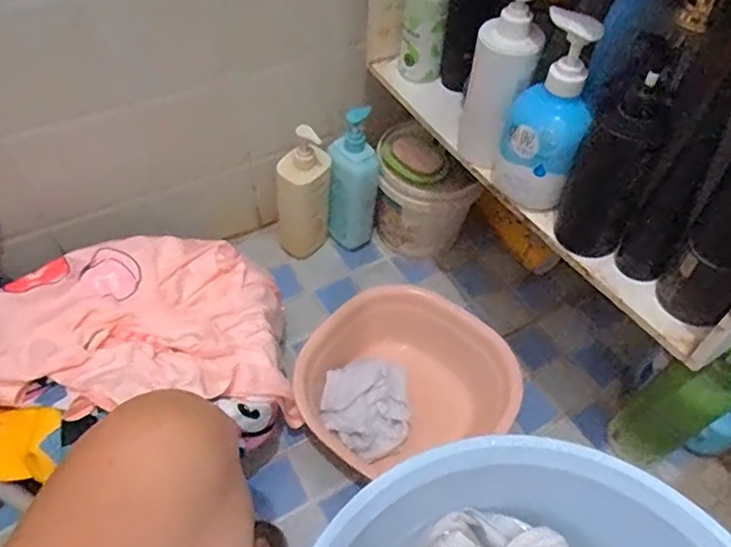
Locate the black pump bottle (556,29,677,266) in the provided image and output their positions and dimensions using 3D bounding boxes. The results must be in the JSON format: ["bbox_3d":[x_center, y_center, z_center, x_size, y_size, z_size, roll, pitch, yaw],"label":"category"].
[{"bbox_3d":[0.245,-0.110,0.554,0.066,0.203,0.064,22,52,14],"label":"black pump bottle"}]

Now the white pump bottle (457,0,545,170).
[{"bbox_3d":[0.141,-0.203,0.611,0.064,0.198,0.050,14,51,7],"label":"white pump bottle"}]

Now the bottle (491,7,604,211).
[{"bbox_3d":[0.180,-0.154,0.577,0.066,0.186,0.072,4,50,-1],"label":"bottle"}]

